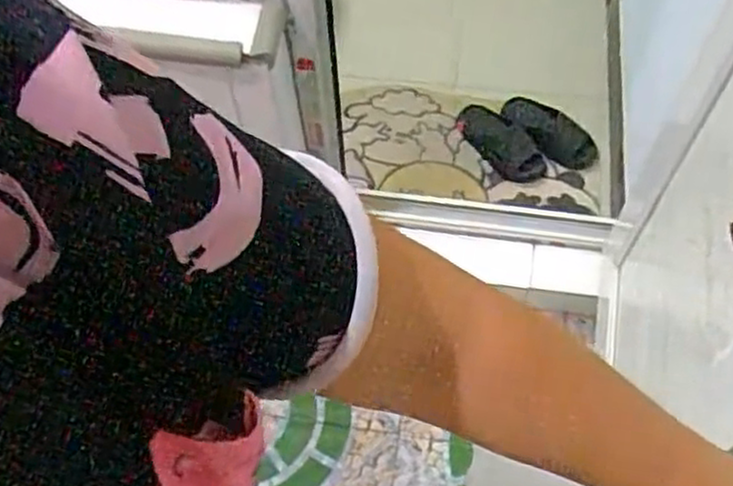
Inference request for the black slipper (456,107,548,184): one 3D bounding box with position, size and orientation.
[{"bbox_3d":[0.326,-0.238,1.744,0.109,0.063,0.255,-39,65,-18],"label":"black slipper"}]

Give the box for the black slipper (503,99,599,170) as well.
[{"bbox_3d":[0.435,-0.261,1.715,0.253,0.051,0.088,37,68,21],"label":"black slipper"}]

